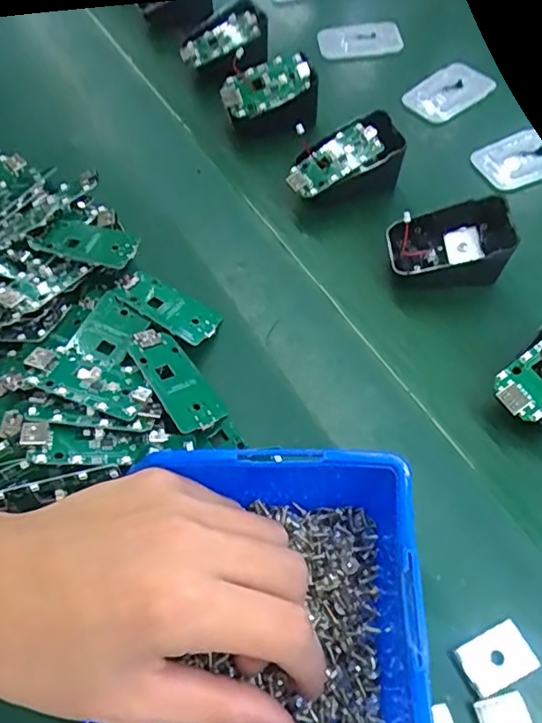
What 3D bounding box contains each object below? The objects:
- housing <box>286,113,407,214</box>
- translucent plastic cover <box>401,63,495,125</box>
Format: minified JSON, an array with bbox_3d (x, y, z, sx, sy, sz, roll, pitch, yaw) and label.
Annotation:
[{"bbox_3d":[0.047,-0.128,0.369,0.076,0.043,0.049,-19,59,-8],"label":"housing"},{"bbox_3d":[0.138,-0.212,0.432,0.063,0.006,0.044,-33,62,-15],"label":"translucent plastic cover"}]

